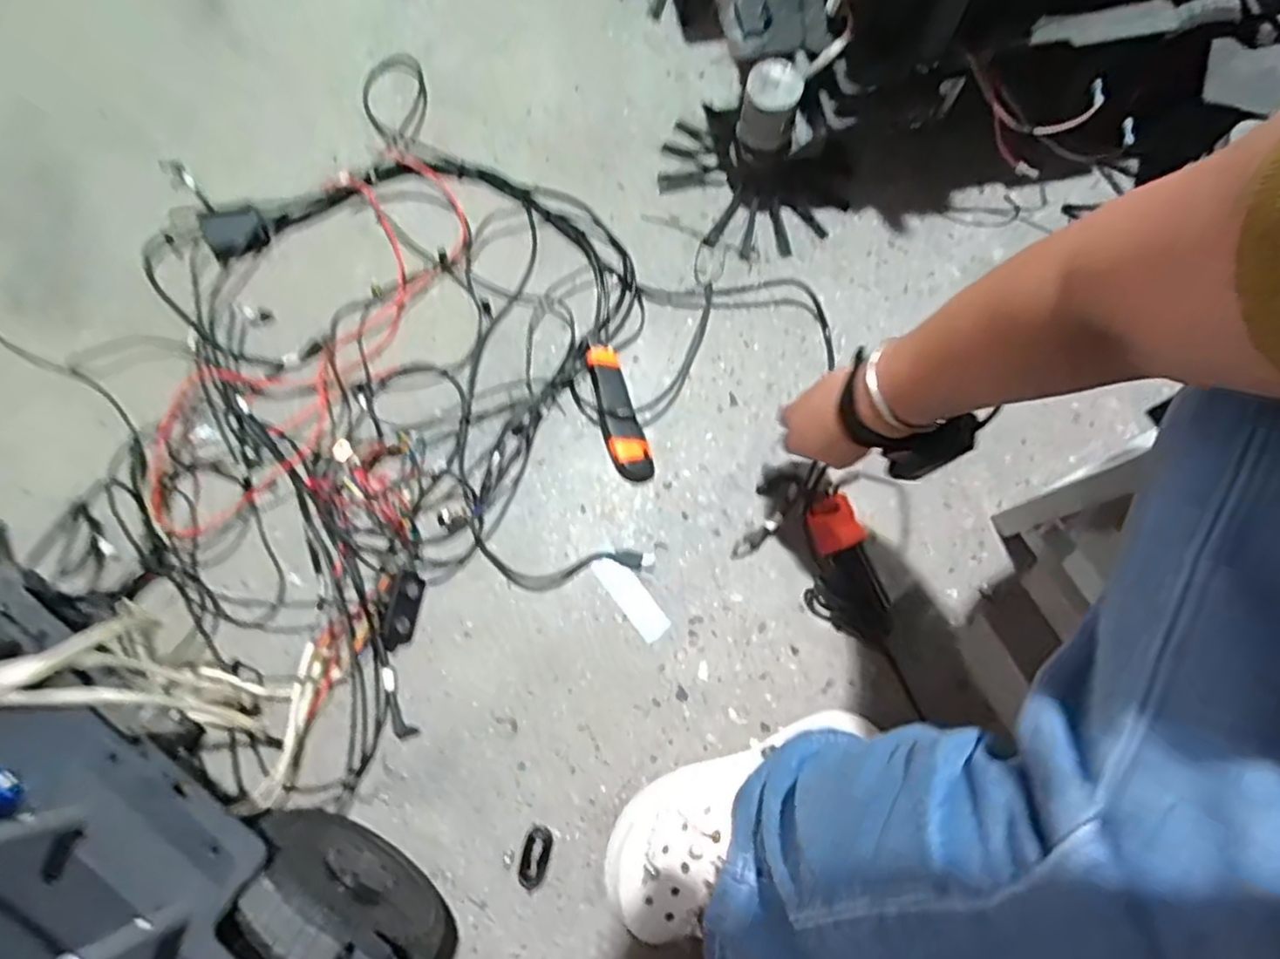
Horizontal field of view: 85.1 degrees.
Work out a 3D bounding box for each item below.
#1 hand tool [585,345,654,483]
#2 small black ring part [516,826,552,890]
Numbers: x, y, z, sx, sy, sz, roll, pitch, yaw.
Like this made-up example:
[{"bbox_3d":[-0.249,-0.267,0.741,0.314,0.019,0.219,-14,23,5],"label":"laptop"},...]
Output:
[{"bbox_3d":[-0.024,-0.070,0.731,0.040,0.023,0.149,-17,77,-6],"label":"hand tool"},{"bbox_3d":[-0.095,0.341,0.627,0.026,0.008,0.051,9,76,1],"label":"small black ring part"}]

